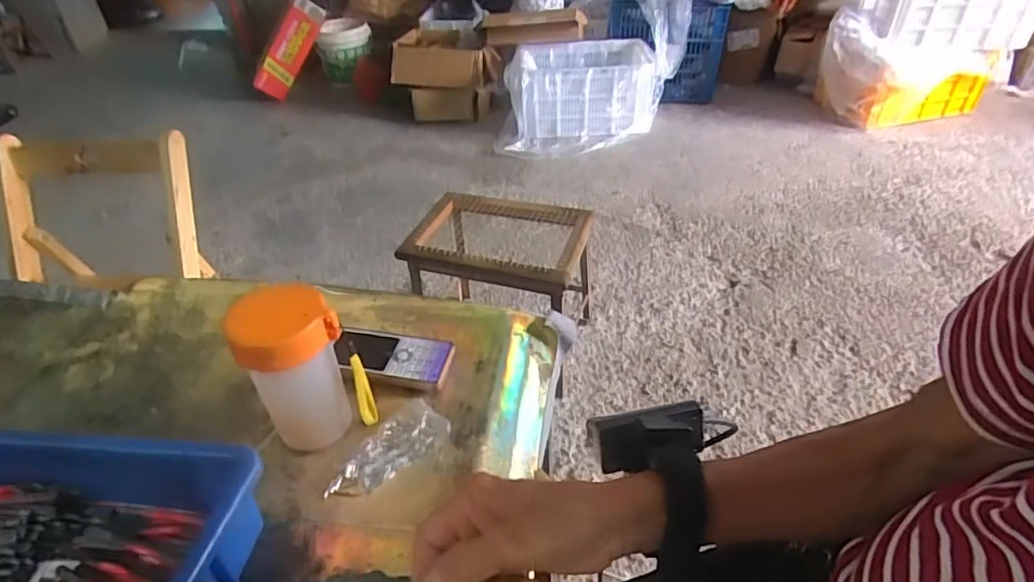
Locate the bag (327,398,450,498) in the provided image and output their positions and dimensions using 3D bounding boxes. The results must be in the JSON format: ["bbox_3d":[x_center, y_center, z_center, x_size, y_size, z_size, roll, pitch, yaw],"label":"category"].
[{"bbox_3d":[-0.107,0.130,0.472,0.050,0.016,0.102,31,47,34],"label":"bag"}]

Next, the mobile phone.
[{"bbox_3d":[-0.119,0.061,0.541,0.114,0.015,0.053,6,38,8],"label":"mobile phone"}]

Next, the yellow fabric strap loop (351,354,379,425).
[{"bbox_3d":[-0.125,0.082,0.469,0.013,0.076,0.010,-19,41,-19],"label":"yellow fabric strap loop"}]

